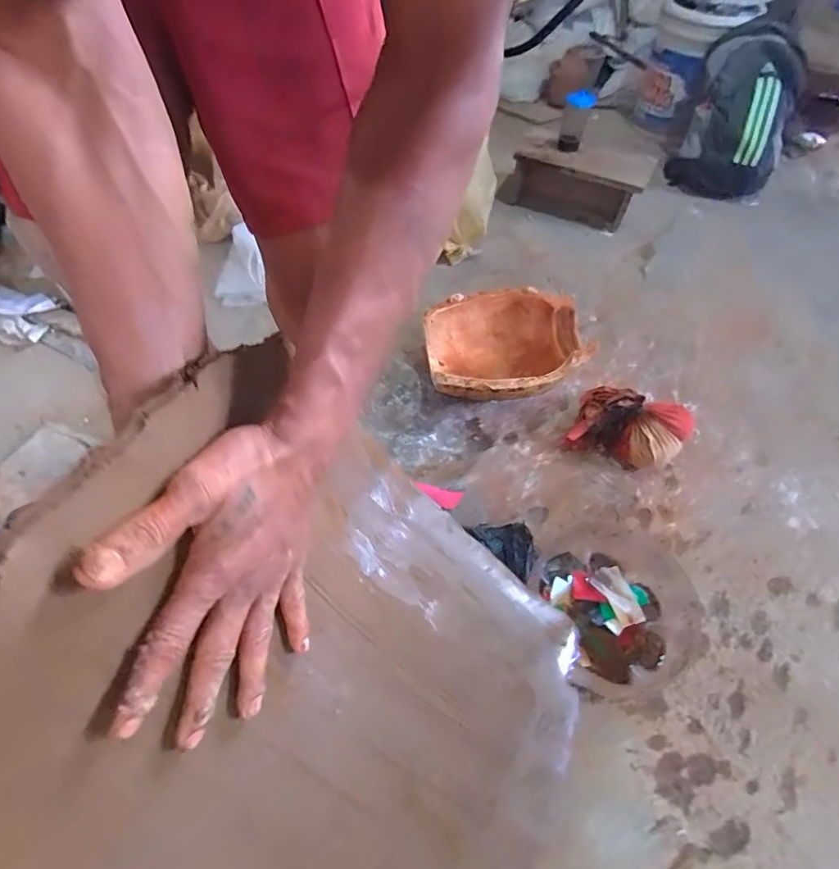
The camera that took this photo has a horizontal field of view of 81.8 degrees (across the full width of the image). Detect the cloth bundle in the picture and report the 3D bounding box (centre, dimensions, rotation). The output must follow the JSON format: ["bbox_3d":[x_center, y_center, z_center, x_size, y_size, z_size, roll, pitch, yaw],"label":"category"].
[{"bbox_3d":[0.435,-0.020,0.998,0.214,0.092,0.161,24,58,15],"label":"cloth bundle"}]

